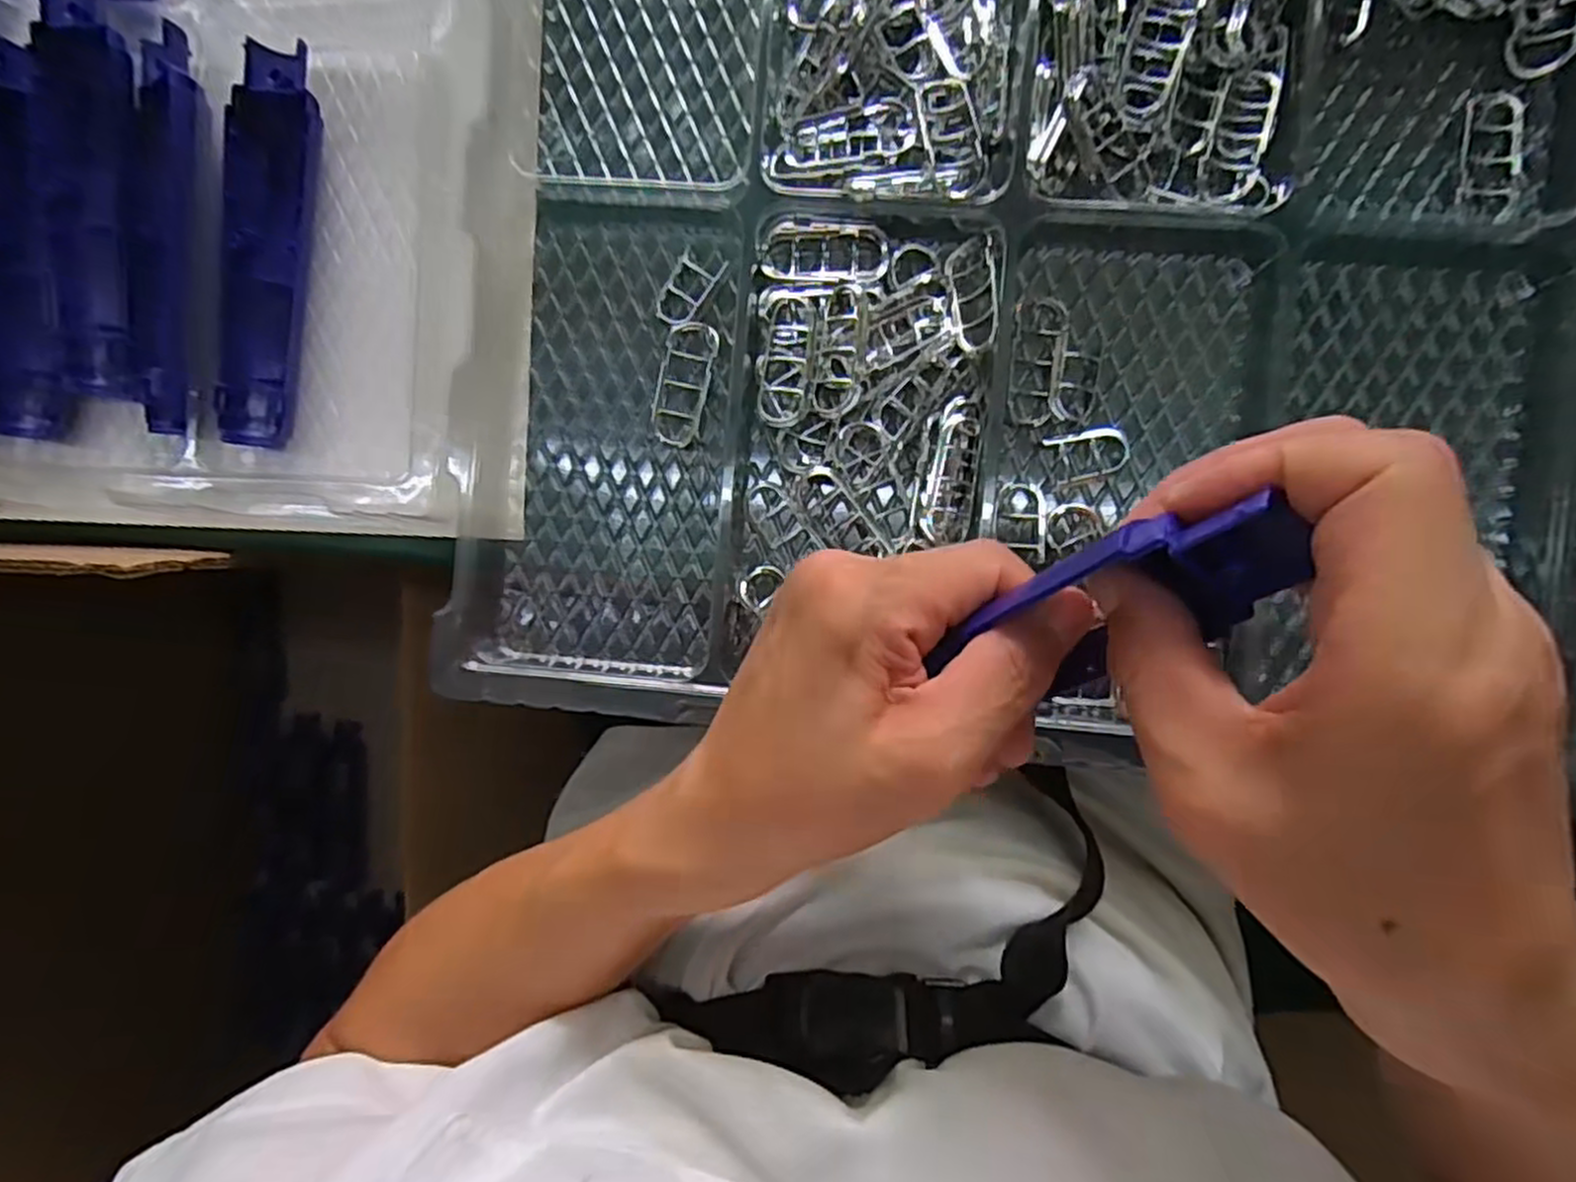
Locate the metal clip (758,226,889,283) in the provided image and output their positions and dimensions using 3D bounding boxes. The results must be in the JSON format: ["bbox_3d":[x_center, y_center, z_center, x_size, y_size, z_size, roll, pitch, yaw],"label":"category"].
[{"bbox_3d":[0.015,-0.139,0.318,0.052,0.008,0.024,5,91,4],"label":"metal clip"}]

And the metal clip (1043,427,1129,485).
[{"bbox_3d":[0.123,-0.057,0.318,0.031,0.006,0.021,-14,89,4],"label":"metal clip"}]

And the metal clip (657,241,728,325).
[{"bbox_3d":[-0.042,-0.130,0.329,0.019,0.006,0.034,27,92,3],"label":"metal clip"}]

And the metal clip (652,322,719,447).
[{"bbox_3d":[-0.045,-0.089,0.329,0.023,0.006,0.053,12,91,4],"label":"metal clip"}]

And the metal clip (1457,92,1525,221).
[{"bbox_3d":[0.275,-0.169,0.299,0.022,0.007,0.048,4,91,4],"label":"metal clip"}]

